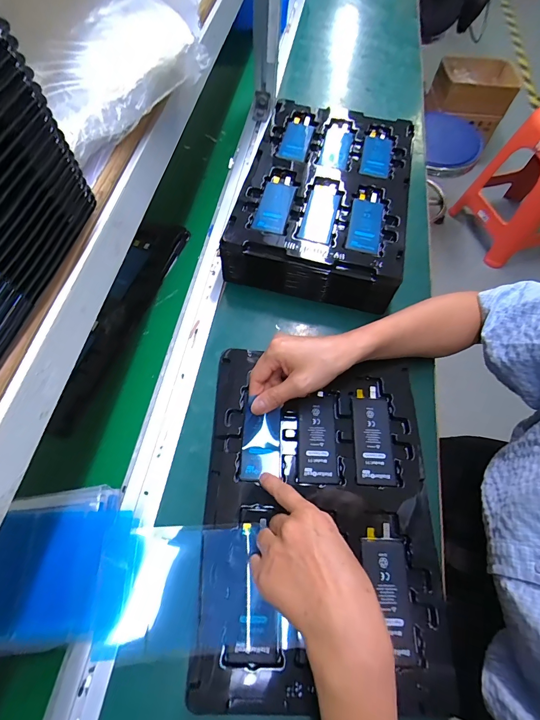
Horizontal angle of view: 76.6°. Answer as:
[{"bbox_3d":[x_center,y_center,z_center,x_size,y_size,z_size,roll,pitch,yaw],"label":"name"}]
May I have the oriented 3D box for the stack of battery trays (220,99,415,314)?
[{"bbox_3d":[0.084,-0.243,0.530,0.231,0.089,0.320,13,65,4],"label":"stack of battery trays"}]

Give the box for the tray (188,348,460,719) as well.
[{"bbox_3d":[0.064,0.144,0.353,0.250,0.013,0.324,3,64,-1],"label":"tray"}]

